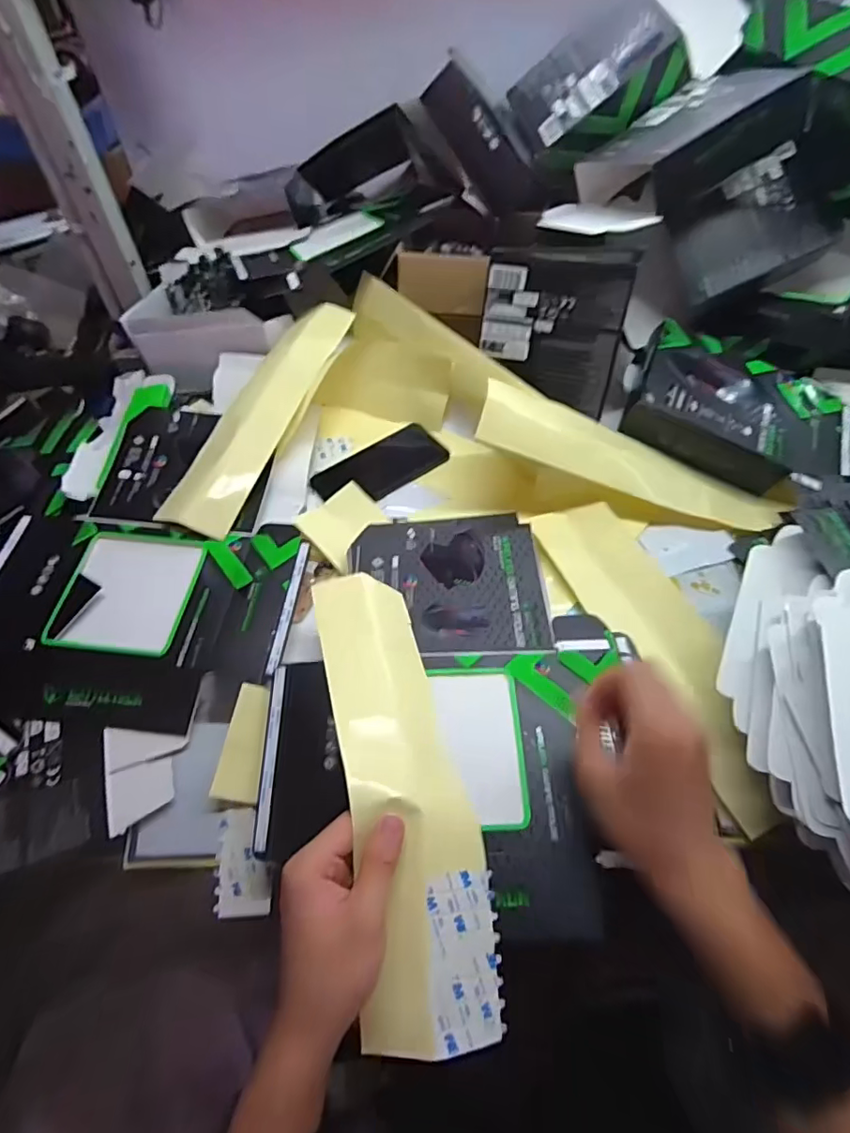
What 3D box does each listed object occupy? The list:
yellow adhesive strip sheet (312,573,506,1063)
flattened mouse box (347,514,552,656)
[{"bbox_3d":[-0.022,0.143,0.396,0.088,0.056,0.327,-12,57,-8],"label":"yellow adhesive strip sheet"},{"bbox_3d":[0.022,0.014,0.527,0.181,0.004,0.162,-3,50,-2],"label":"flattened mouse box"}]

